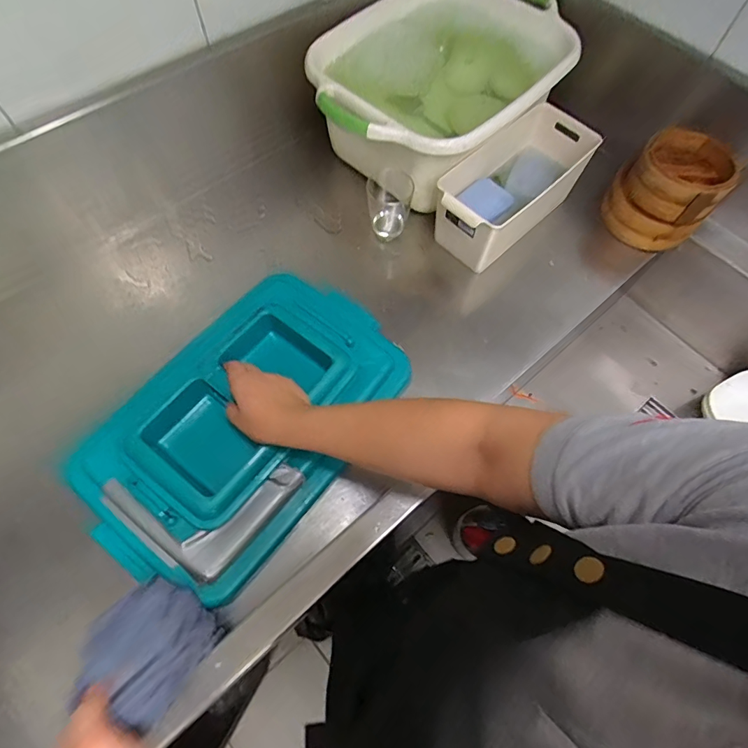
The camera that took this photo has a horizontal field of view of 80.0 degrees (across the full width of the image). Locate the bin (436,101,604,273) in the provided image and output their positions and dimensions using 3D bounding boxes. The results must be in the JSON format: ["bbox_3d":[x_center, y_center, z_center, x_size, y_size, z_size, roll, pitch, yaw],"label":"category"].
[{"bbox_3d":[0.227,-0.309,0.753,0.136,0.123,0.285,41,71,18],"label":"bin"}]

